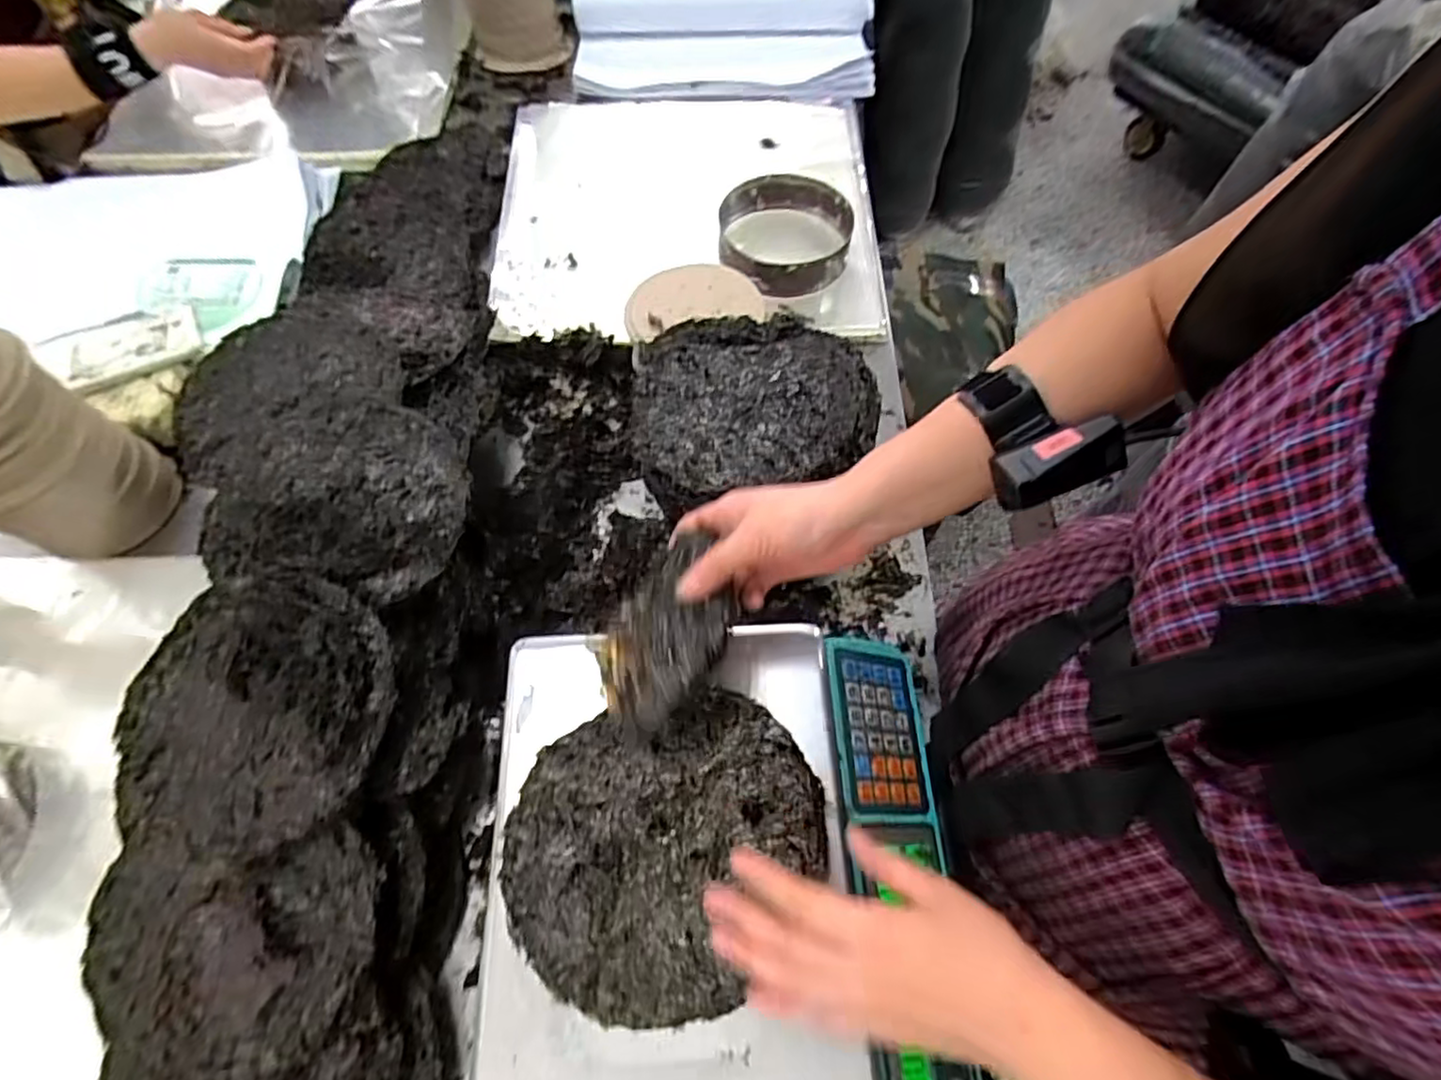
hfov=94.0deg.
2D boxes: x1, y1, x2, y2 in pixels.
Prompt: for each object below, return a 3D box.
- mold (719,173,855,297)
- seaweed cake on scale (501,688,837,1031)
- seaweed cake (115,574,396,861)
[{"bbox_3d":[0.087,-0.414,0.895,0.179,0.062,0.176,-4,63,-3],"label":"mold"},{"bbox_3d":[-0.034,0.193,0.421,0.196,0.018,0.174,-9,63,-5],"label":"seaweed cake on scale"},{"bbox_3d":[-0.347,0.124,0.497,0.204,0.056,0.193,-10,63,-6],"label":"seaweed cake"}]

